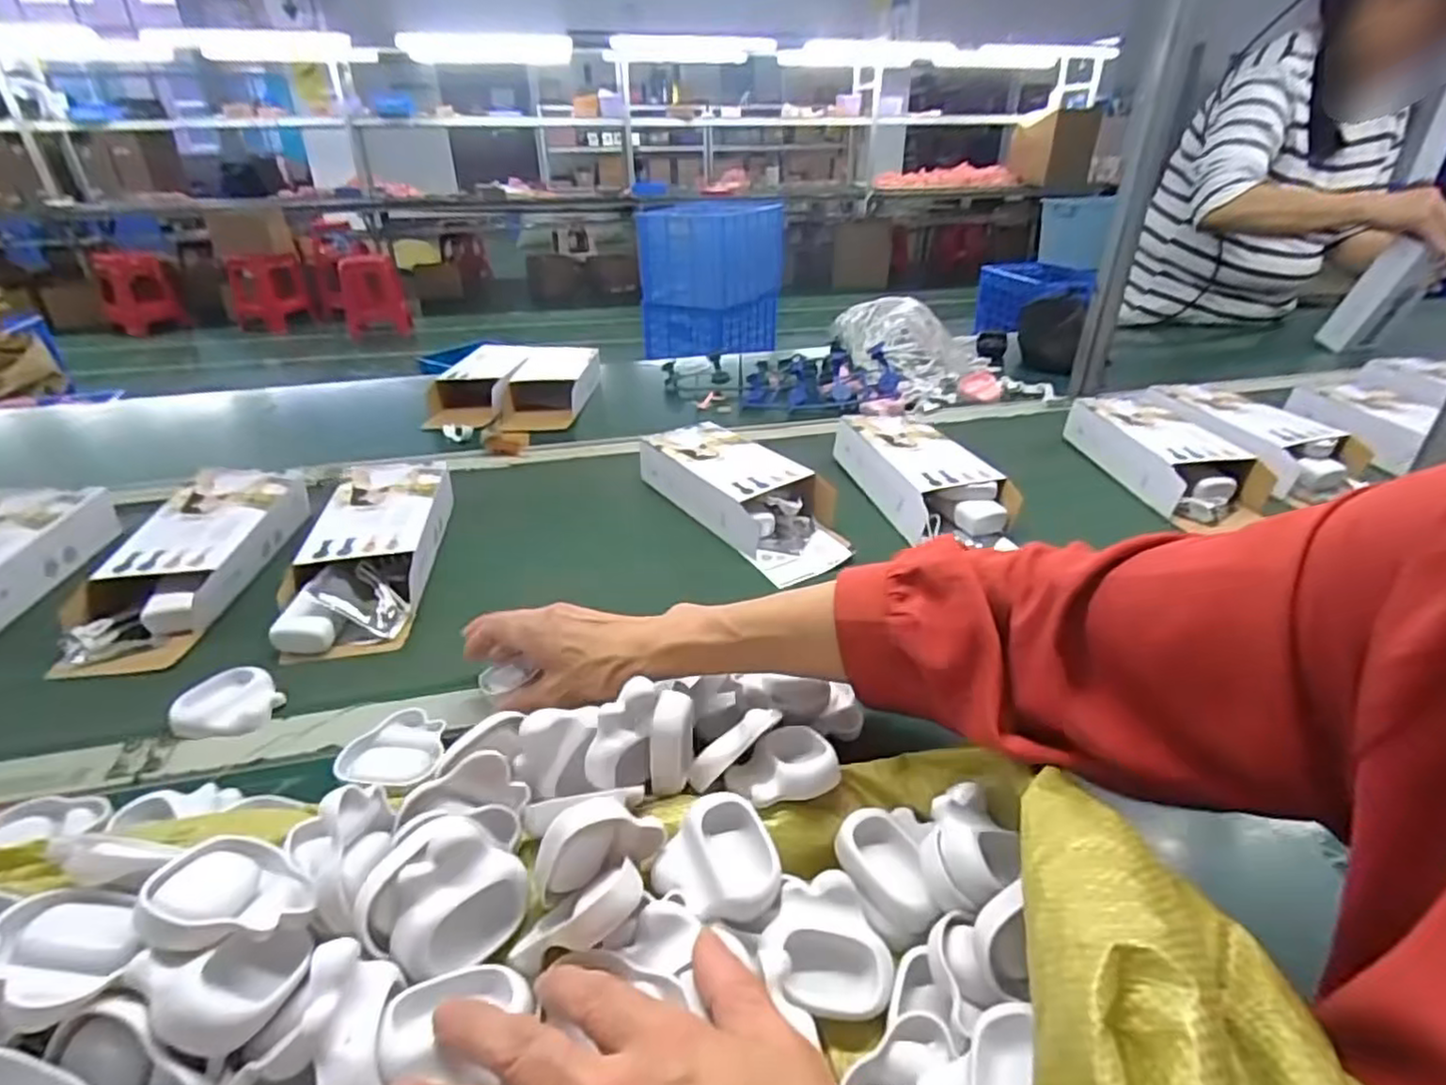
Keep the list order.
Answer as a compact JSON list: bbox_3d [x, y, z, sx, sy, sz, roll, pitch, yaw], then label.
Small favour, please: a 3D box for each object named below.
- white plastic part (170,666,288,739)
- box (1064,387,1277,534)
[{"bbox_3d":[-0.345,0.112,0.488,0.059,0.019,0.059,1,30,-1],"label":"white plastic part"},{"bbox_3d":[0.514,-0.108,0.809,0.111,0.066,0.237,-2,30,-7],"label":"box"}]

